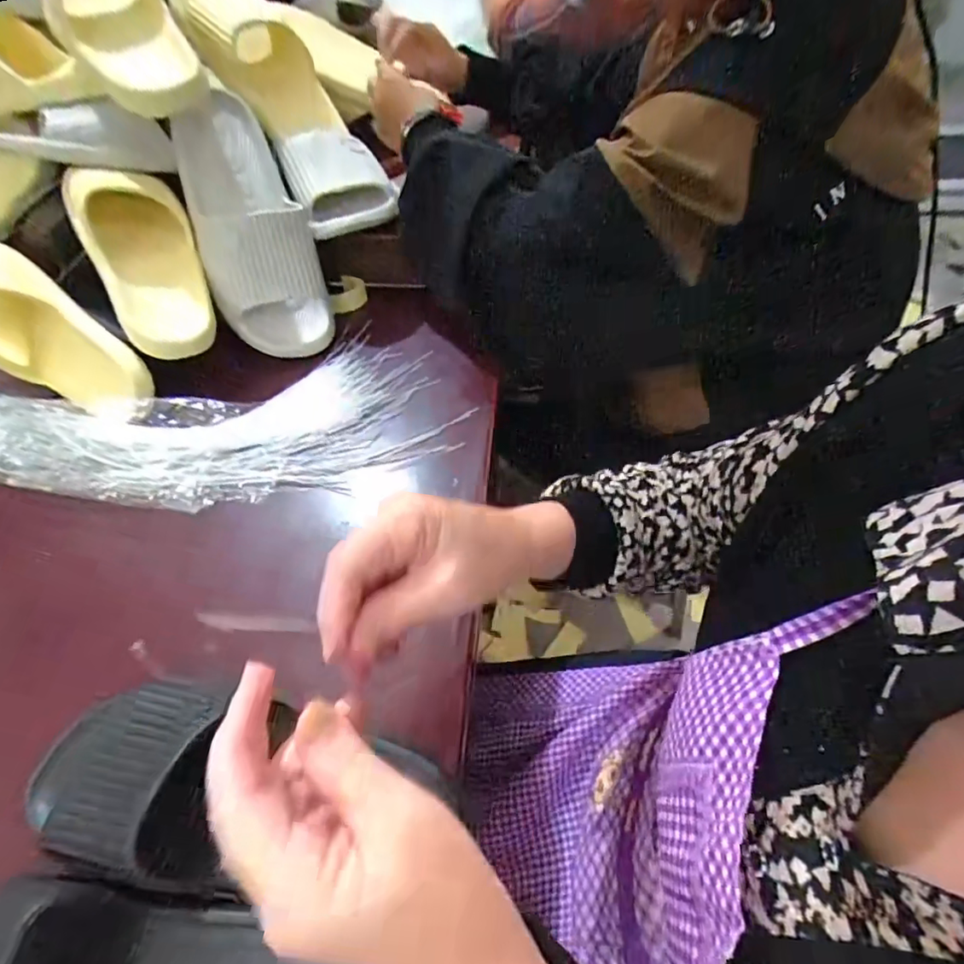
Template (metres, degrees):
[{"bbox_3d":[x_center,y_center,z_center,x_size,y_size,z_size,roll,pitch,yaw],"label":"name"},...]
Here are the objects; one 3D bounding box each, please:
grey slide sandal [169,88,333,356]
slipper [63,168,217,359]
[{"bbox_3d":[-0.237,-0.260,0.563,0.109,0.071,0.250,-20,96,-17],"label":"grey slide sandal"},{"bbox_3d":[-0.323,-0.223,0.531,0.097,0.087,0.199,-22,70,-30],"label":"slipper"}]

